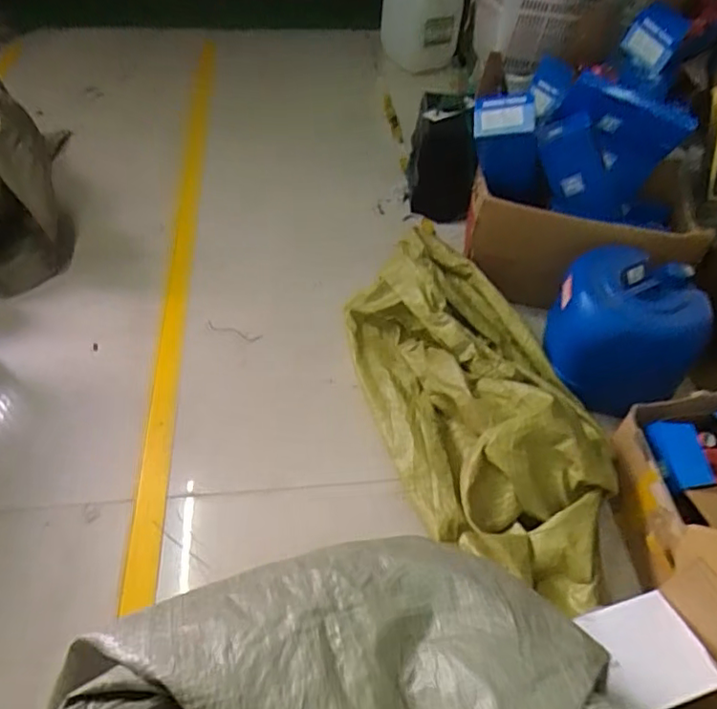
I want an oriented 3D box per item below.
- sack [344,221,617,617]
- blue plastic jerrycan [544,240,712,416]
[{"bbox_3d":[0.245,0.062,1.269,0.409,0.179,0.903,-14,50,-15],"label":"sack"},{"bbox_3d":[0.586,-0.052,1.308,0.295,0.270,0.240,10,48,5],"label":"blue plastic jerrycan"}]

